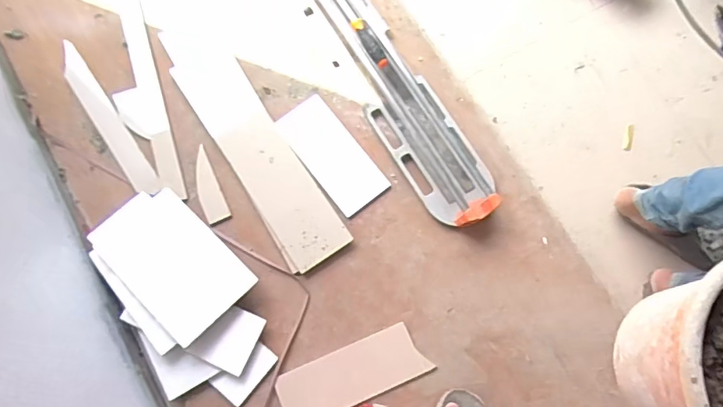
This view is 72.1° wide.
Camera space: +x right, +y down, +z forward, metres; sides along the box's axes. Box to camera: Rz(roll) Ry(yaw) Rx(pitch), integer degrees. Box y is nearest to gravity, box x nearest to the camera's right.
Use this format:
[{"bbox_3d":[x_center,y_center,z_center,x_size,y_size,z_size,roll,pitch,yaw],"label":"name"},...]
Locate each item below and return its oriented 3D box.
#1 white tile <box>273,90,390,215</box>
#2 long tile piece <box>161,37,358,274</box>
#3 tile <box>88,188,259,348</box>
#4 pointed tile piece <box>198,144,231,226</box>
[{"bbox_3d":[-0.060,-0.100,1.013,0.111,0.014,0.249,-37,85,-14],"label":"white tile"},{"bbox_3d":[-0.219,-0.123,1.006,0.124,0.016,0.545,-32,83,-6],"label":"long tile piece"},{"bbox_3d":[-0.358,0.104,0.935,0.287,0.016,0.176,44,68,10],"label":"tile"},{"bbox_3d":[-0.306,-0.035,0.991,0.044,0.007,0.158,-22,79,-12],"label":"pointed tile piece"}]

